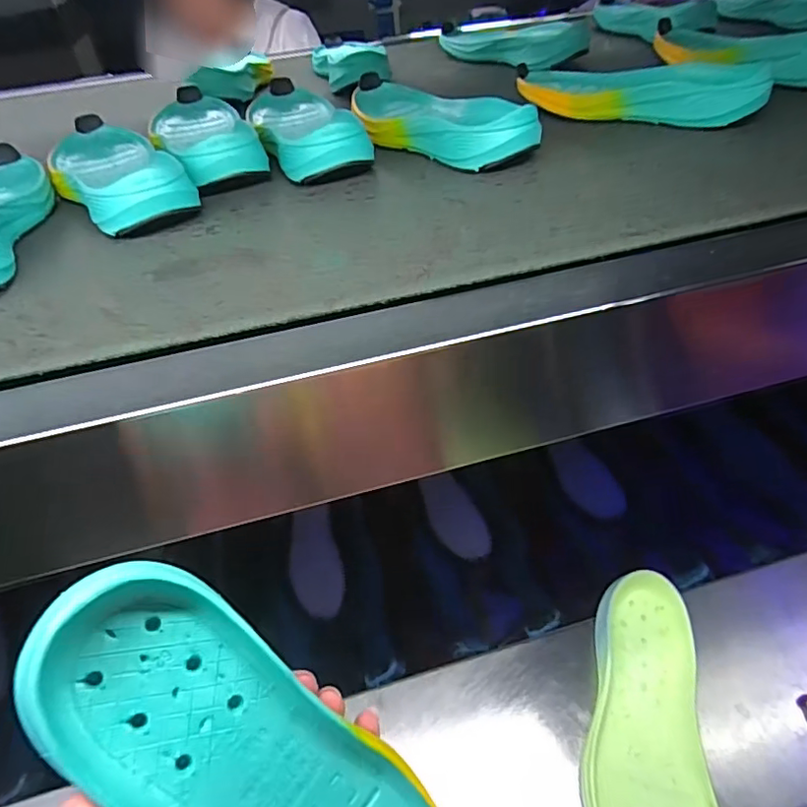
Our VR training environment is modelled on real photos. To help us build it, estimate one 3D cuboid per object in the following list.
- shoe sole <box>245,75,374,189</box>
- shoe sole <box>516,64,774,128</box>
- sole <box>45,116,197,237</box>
[{"bbox_3d":[-0.098,-0.266,0.514,0.078,0.037,0.220,-20,45,-9],"label":"shoe sole"},{"bbox_3d":[0.202,-0.296,0.510,0.075,0.040,0.234,-36,49,-23],"label":"shoe sole"},{"bbox_3d":[-0.243,-0.199,0.452,0.087,0.040,0.235,-27,46,-22],"label":"sole"}]

